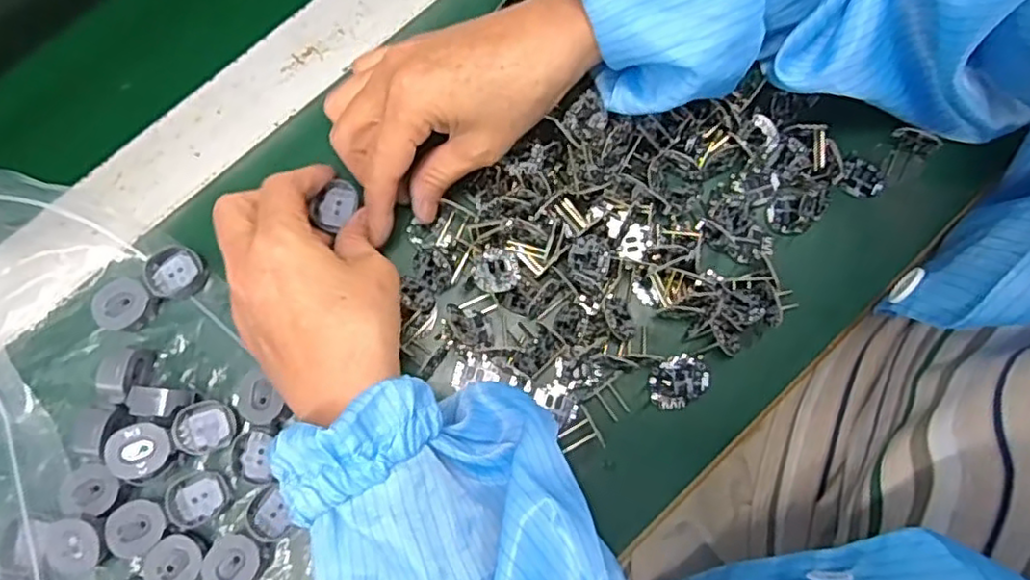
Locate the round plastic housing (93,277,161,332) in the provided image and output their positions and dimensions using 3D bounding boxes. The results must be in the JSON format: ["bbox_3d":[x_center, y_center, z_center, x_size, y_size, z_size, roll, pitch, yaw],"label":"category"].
[{"bbox_3d":[-0.206,0.008,0.350,0.025,0.011,0.026,0,78,0],"label":"round plastic housing"}]

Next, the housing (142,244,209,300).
[{"bbox_3d":[-0.182,-0.009,0.355,0.027,0.010,0.027,0,78,0],"label":"housing"}]

